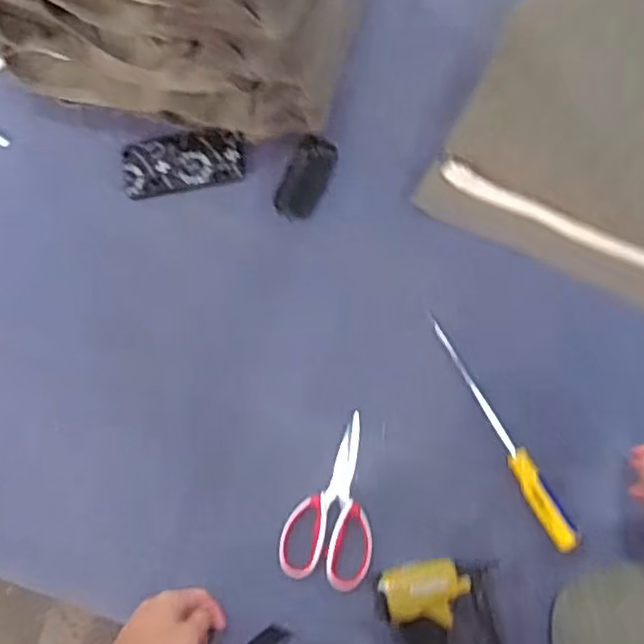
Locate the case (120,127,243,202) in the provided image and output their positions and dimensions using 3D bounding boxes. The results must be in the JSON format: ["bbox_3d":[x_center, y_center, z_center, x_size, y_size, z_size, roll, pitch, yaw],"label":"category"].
[{"bbox_3d":[-0.185,-0.213,0.918,0.162,0.016,0.082,-10,84,0],"label":"case"}]

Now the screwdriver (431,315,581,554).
[{"bbox_3d":[0.209,0.128,0.807,0.030,0.037,0.293,-28,71,-10],"label":"screwdriver"}]

